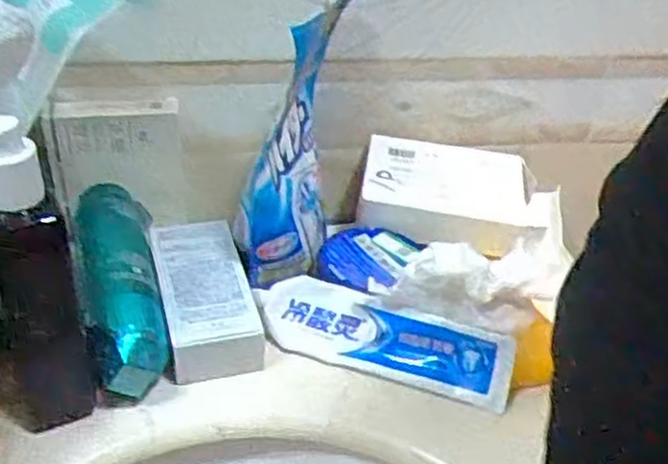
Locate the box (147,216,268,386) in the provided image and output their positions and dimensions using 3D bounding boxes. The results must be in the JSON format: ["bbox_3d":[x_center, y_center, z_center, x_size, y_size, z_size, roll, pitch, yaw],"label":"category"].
[{"bbox_3d":[-0.077,0.039,0.479,0.050,0.029,0.115,-7,36,-16],"label":"box"}]

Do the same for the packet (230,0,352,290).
[{"bbox_3d":[-0.027,-0.059,0.491,0.046,0.100,0.182,10,81,10],"label":"packet"}]

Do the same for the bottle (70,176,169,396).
[{"bbox_3d":[-0.130,0.028,0.478,0.044,0.053,0.168,-8,37,-17],"label":"bottle"}]

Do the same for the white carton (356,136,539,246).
[{"bbox_3d":[0.079,-0.031,0.540,0.115,0.029,0.071,5,35,0],"label":"white carton"}]

